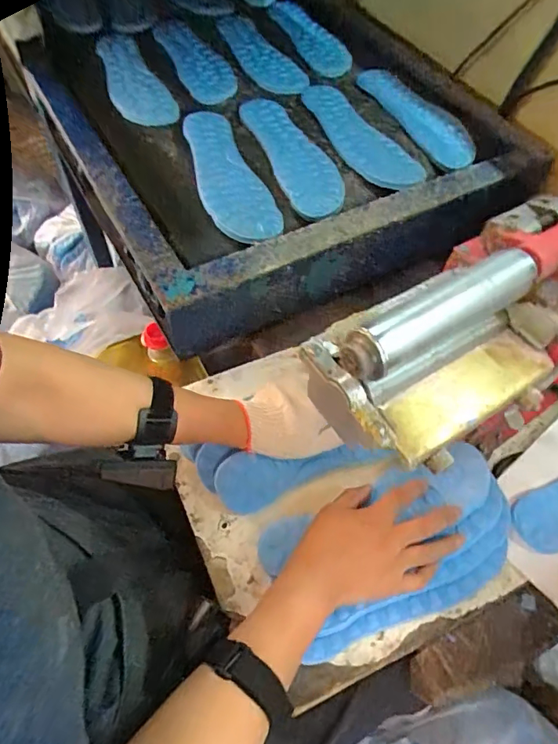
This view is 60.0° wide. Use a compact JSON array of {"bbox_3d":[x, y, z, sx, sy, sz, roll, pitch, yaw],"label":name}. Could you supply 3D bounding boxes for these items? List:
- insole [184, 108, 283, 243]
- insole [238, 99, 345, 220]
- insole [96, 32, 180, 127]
[{"bbox_3d":[-0.070,-0.258,0.627,0.082,0.019,0.250,-16,60,-12],"label":"insole"},{"bbox_3d":[0.019,-0.303,0.660,0.081,0.018,0.253,-18,61,-14],"label":"insole"},{"bbox_3d":[-0.224,-0.444,0.732,0.077,0.024,0.235,-21,61,-15],"label":"insole"}]

